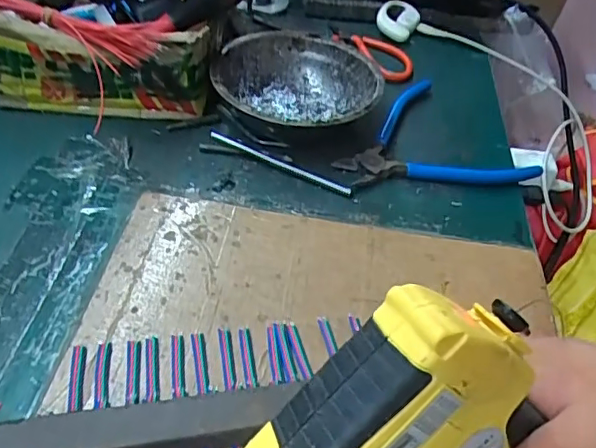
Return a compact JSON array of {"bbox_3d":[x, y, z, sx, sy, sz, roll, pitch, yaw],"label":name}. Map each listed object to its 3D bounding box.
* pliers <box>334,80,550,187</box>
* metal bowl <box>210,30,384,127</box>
[{"bbox_3d":[0.102,-0.075,0.443,0.150,0.019,0.118,1,45,-7],"label":"pliers"},{"bbox_3d":[-0.002,-0.103,0.437,0.123,0.040,0.119,4,45,-4],"label":"metal bowl"}]

